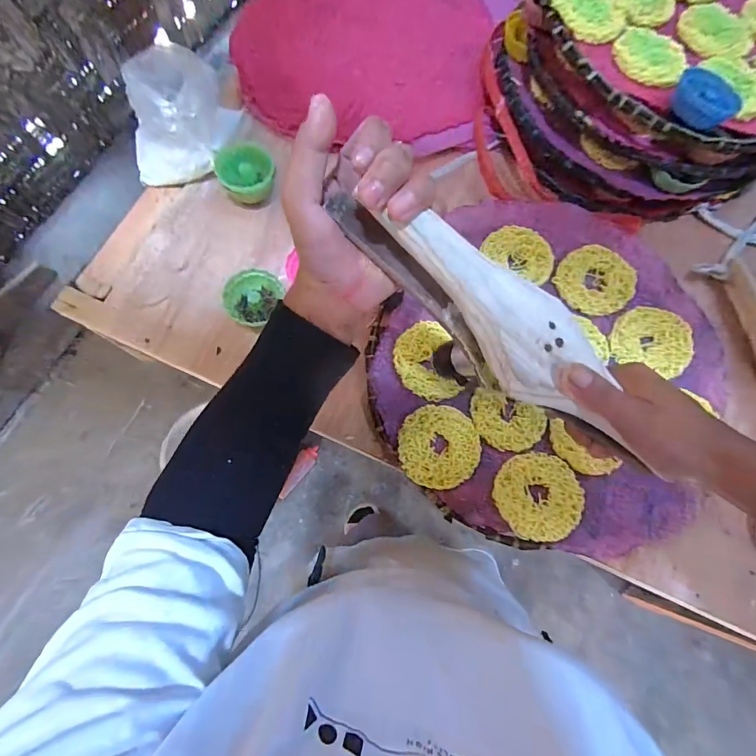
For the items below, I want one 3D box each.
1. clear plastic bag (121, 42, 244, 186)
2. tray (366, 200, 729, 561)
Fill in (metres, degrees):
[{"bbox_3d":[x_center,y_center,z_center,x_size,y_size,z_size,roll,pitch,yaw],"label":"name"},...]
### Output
[{"bbox_3d":[-0.218,-0.300,0.436,0.089,0.075,0.148,10,74,1],"label":"clear plastic bag"},{"bbox_3d":[0.173,-0.019,0.405,0.336,0.021,0.358,0,77,0],"label":"tray"}]

